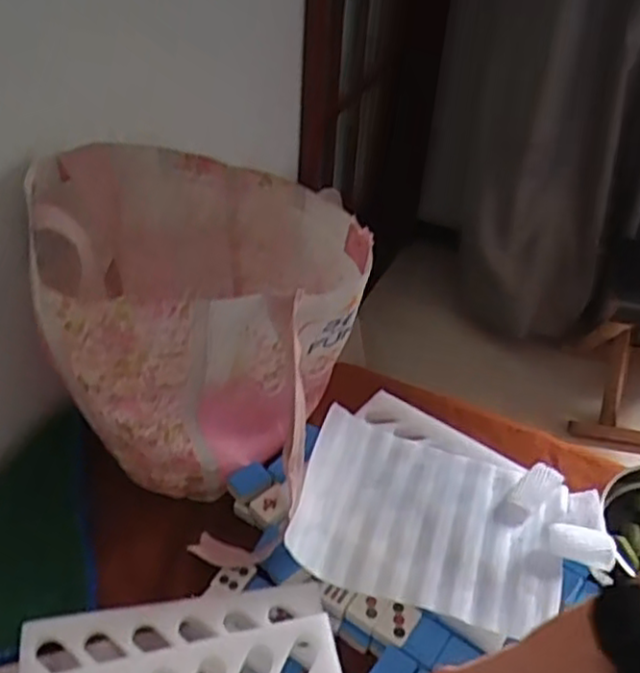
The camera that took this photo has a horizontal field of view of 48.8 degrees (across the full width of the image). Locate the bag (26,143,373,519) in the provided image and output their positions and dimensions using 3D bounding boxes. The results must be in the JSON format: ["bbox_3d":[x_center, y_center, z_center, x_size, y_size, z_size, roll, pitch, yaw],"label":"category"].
[{"bbox_3d":[-0.117,0.005,0.733,0.307,0.324,0.232,3,41,0],"label":"bag"}]

